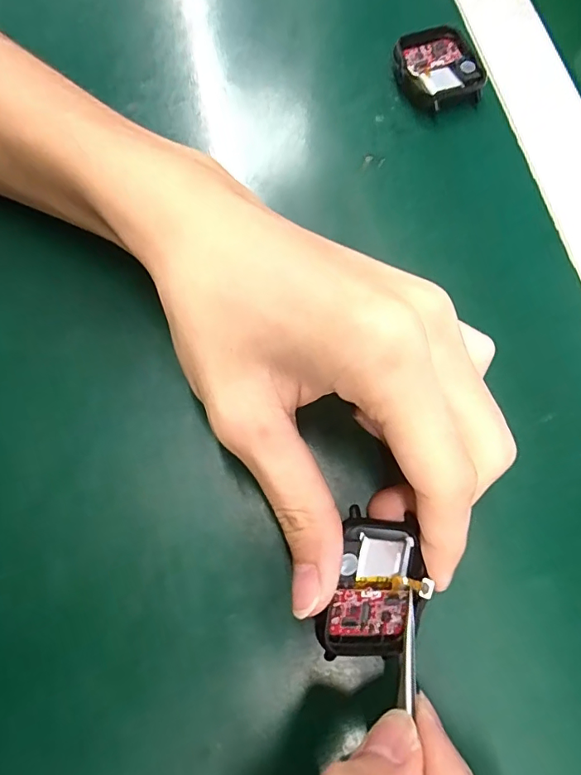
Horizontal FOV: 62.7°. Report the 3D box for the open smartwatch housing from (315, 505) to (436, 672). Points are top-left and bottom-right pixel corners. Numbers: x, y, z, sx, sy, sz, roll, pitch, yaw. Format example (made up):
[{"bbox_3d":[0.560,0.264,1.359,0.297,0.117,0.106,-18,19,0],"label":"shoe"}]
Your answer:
[{"bbox_3d":[0.029,0.068,0.161,0.036,0.012,0.045,15,83,-21],"label":"open smartwatch housing"}]

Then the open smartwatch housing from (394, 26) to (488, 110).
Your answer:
[{"bbox_3d":[0.074,-0.161,0.243,0.040,0.014,0.044,-9,72,-4],"label":"open smartwatch housing"}]

